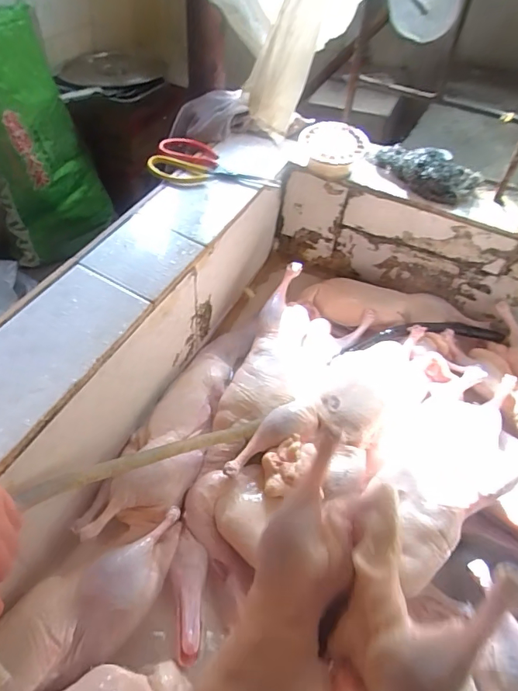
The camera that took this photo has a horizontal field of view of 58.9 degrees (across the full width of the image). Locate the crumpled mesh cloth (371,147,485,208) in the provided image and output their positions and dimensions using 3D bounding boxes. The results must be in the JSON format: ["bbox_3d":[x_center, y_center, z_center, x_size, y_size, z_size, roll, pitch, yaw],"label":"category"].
[{"bbox_3d":[0.240,-0.253,0.660,0.153,0.045,0.074,24,53,17],"label":"crumpled mesh cloth"}]

